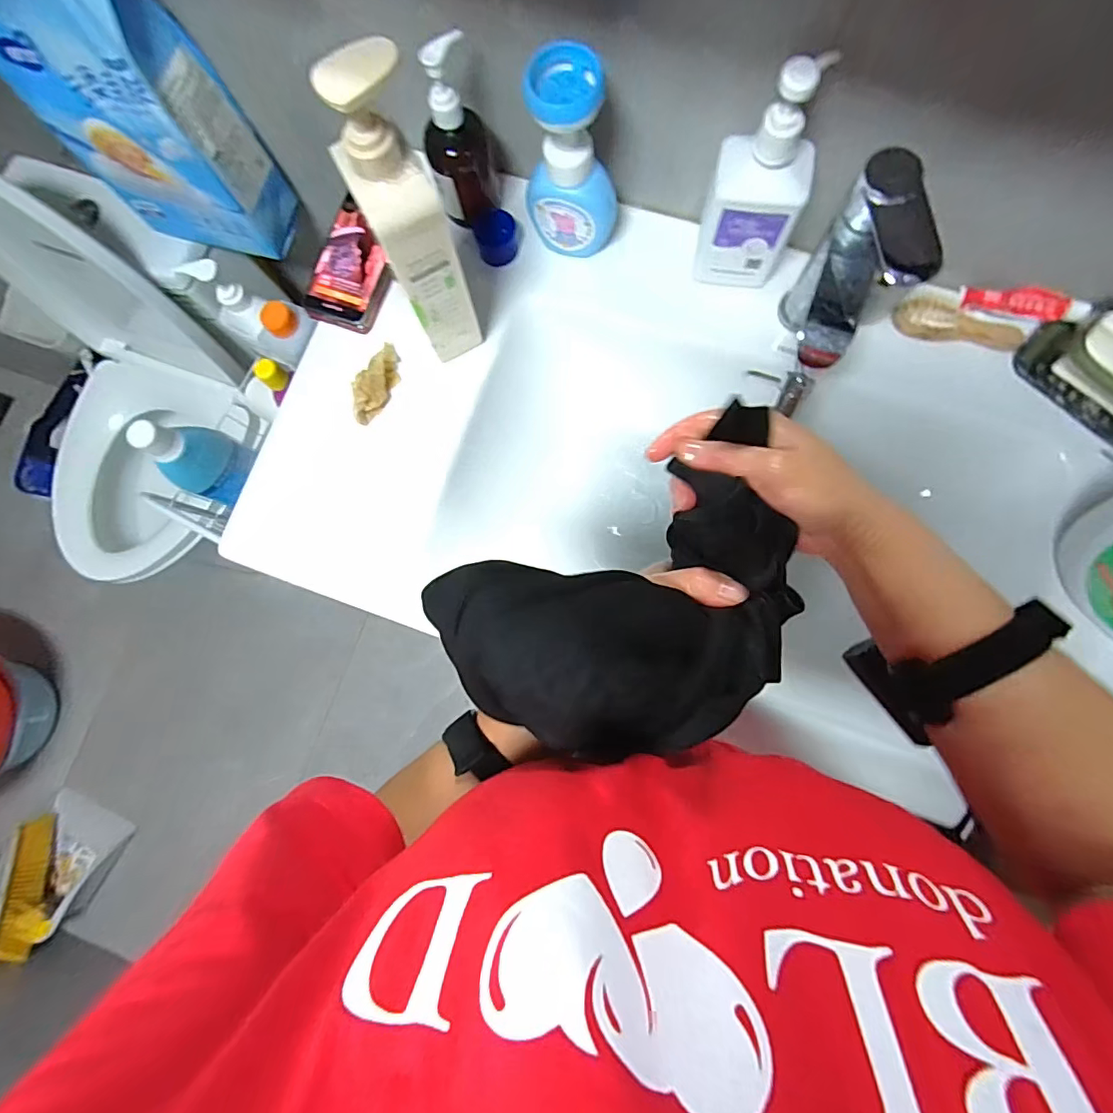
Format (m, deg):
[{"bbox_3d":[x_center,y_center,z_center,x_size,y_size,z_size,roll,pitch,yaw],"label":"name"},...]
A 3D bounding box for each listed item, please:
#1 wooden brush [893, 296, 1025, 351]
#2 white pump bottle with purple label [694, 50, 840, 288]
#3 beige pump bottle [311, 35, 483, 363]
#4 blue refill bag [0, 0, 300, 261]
[{"bbox_3d":[0.407,-0.236,0.522,0.123,0.024,0.035,11,82,5],"label":"wooden brush"},{"bbox_3d":[0.177,-0.320,0.457,0.085,0.197,0.047,8,82,5],"label":"white pump bottle with purple label"},{"bbox_3d":[-0.118,-0.271,0.433,0.063,0.253,0.073,-27,81,-1],"label":"beige pump bottle"},{"bbox_3d":[-0.492,-0.529,0.594,0.199,0.335,0.106,15,82,6],"label":"blue refill bag"}]

